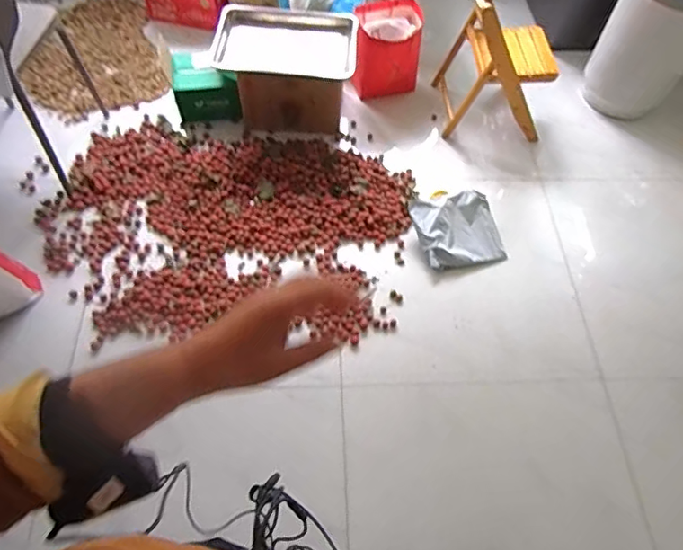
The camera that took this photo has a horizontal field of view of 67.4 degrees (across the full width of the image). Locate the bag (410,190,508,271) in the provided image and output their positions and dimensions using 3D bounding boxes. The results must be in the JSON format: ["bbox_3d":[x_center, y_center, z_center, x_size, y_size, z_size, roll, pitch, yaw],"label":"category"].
[{"bbox_3d":[0.390,-0.149,1.726,0.285,0.087,0.243,-11,61,-9],"label":"bag"}]

